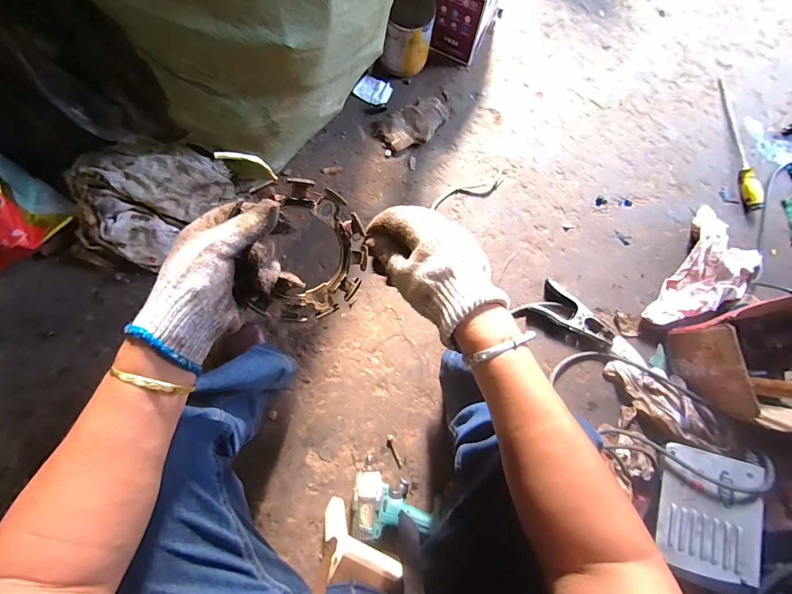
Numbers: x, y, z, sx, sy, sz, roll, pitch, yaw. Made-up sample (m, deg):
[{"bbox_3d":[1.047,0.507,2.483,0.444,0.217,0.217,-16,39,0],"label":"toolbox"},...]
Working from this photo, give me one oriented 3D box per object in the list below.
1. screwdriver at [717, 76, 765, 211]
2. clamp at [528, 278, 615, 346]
[{"bbox_3d":[0.880,-0.403,0.891,0.036,0.033,0.372,1,79,-3],"label":"screwdriver"},{"bbox_3d":[0.424,0.040,0.816,0.193,0.026,0.087,32,81,6],"label":"clamp"}]

